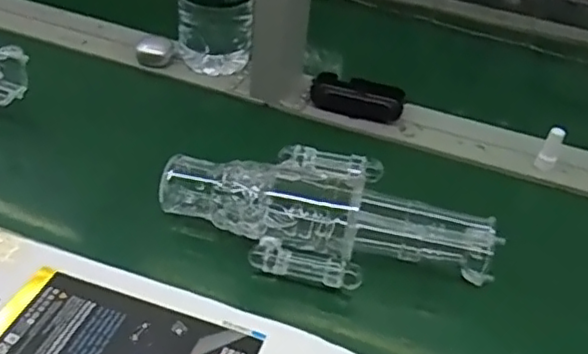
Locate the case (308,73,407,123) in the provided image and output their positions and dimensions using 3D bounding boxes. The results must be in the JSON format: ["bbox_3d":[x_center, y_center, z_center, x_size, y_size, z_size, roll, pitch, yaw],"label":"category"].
[{"bbox_3d":[0.077,-0.096,0.762,0.109,0.022,0.055,17,41,11],"label":"case"}]

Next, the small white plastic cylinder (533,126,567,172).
[{"bbox_3d":[0.280,-0.032,0.693,0.019,0.049,0.022,26,44,20],"label":"small white plastic cylinder"}]

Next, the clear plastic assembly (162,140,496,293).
[{"bbox_3d":[0.030,0.031,0.570,0.290,0.055,0.119,14,41,7],"label":"clear plastic assembly"}]

